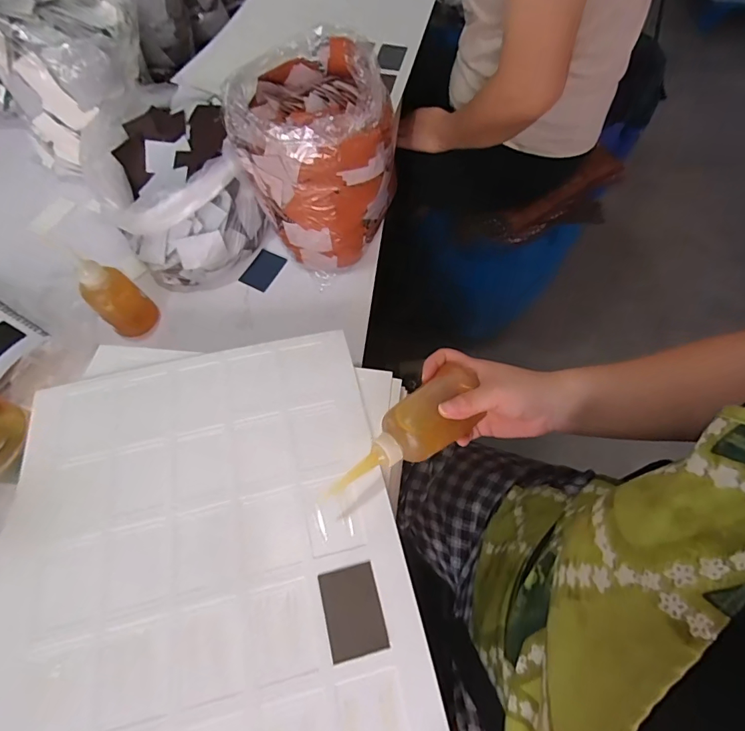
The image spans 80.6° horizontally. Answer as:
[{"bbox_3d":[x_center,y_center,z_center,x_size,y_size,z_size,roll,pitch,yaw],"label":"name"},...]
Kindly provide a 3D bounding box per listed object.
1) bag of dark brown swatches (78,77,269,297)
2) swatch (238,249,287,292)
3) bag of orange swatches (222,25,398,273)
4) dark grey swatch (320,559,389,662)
[{"bbox_3d":[-0.287,-0.267,0.647,0.202,0.129,0.274,-23,67,-8],"label":"bag of dark brown swatches"},{"bbox_3d":[-0.166,-0.145,0.670,0.048,0.004,0.067,24,66,13],"label":"swatch"},{"bbox_3d":[-0.072,-0.274,0.597,0.191,0.217,0.199,-9,66,-1],"label":"bag of orange swatches"},{"bbox_3d":[-0.017,0.209,0.376,0.047,0.004,0.067,-12,59,-9],"label":"dark grey swatch"}]

